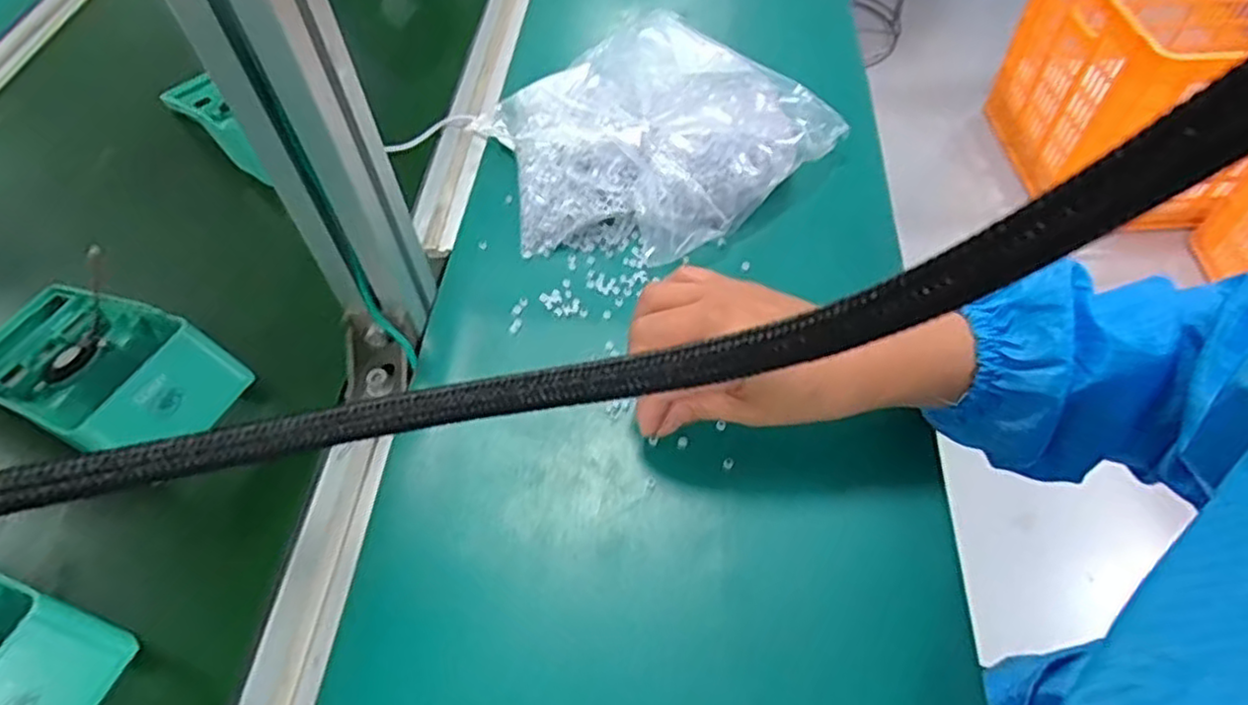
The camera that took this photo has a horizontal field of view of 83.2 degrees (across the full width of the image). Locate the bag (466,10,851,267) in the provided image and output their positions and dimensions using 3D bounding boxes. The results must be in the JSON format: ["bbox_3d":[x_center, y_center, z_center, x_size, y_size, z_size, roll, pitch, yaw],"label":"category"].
[{"bbox_3d":[0.024,-0.158,0.502,0.229,0.055,0.176,-26,59,-16],"label":"bag"}]

